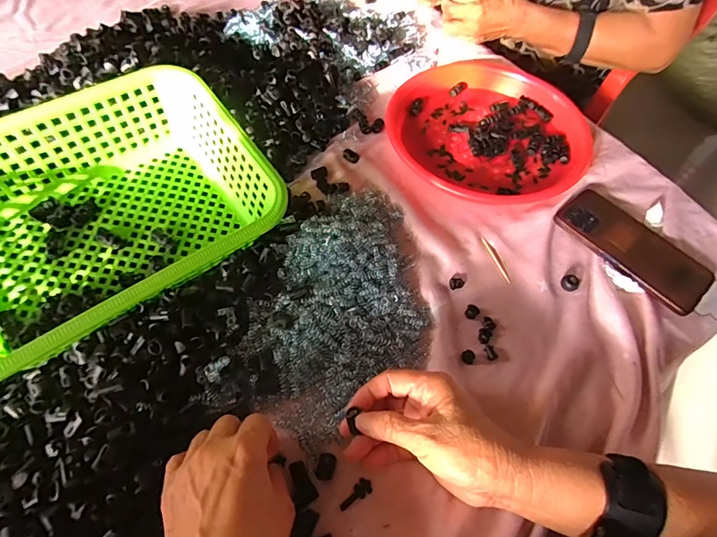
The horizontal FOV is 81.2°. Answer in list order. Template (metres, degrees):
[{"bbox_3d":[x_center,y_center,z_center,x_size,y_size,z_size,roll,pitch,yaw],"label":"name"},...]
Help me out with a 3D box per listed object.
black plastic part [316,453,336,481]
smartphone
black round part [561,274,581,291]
[{"bbox_3d":[-0.027,0.163,0.345,0.015,0.004,0.021,13,59,5],"label":"black plastic part"},{"bbox_3d":[0.307,-0.026,0.468,0.085,0.013,0.162,-36,67,-23],"label":"smartphone"},{"bbox_3d":[0.226,0.015,0.445,0.018,0.008,0.017,2,58,-3],"label":"black round part"}]

